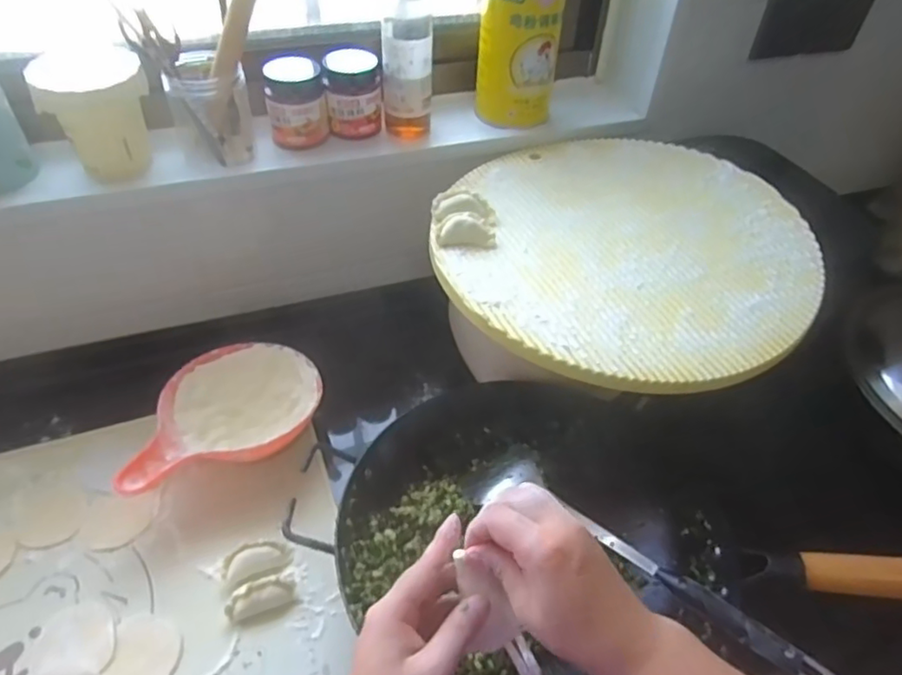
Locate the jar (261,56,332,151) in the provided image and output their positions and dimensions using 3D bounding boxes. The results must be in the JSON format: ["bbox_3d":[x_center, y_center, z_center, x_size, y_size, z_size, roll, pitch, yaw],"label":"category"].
[{"bbox_3d":[-0.183,-0.278,0.725,0.068,0.090,0.075,-9,45,-14],"label":"jar"}]

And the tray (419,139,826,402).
[{"bbox_3d":[0.185,-0.100,0.651,0.367,0.040,0.367,3,44,-2],"label":"tray"}]

